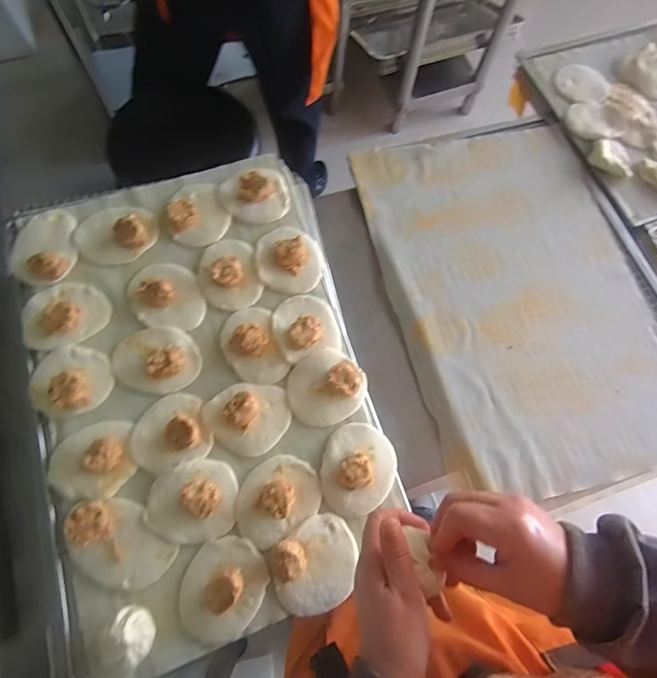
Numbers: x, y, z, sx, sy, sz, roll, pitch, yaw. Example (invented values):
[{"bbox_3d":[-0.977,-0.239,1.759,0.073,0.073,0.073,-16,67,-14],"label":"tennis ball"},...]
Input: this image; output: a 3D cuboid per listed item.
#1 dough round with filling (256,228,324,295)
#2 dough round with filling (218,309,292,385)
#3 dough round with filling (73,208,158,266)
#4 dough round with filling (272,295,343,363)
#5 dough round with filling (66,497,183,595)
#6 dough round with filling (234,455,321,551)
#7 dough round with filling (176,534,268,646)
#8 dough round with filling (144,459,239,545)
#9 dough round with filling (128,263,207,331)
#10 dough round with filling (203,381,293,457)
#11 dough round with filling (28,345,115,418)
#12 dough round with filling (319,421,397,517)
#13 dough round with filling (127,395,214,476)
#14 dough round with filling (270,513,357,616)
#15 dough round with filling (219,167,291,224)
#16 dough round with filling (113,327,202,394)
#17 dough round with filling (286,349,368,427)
[{"bbox_3d":[-0.055,-0.113,0.595,0.089,0.033,0.099,-4,73,-3],"label":"dough round with filling"},{"bbox_3d":[-0.098,0.008,0.547,0.071,0.028,0.105,-22,75,-8],"label":"dough round with filling"},{"bbox_3d":[-0.292,-0.149,0.586,0.108,0.028,0.090,-28,76,-13],"label":"dough round with filling"},{"bbox_3d":[-0.030,-0.022,0.557,0.081,0.033,0.085,1,71,-4],"label":"dough round with filling"},{"bbox_3d":[-0.236,0.227,0.470,0.082,0.035,0.112,-42,79,-16],"label":"dough round with filling"},{"bbox_3d":[-0.061,0.183,0.491,0.101,0.031,0.082,-35,77,-11],"label":"dough round with filling"},{"bbox_3d":[-0.117,0.272,0.459,0.088,0.042,0.104,24,71,4],"label":"dough round with filling"},{"bbox_3d":[-0.157,0.185,0.488,0.097,0.034,0.087,1,73,-1],"label":"dough round with filling"},{"bbox_3d":[-0.216,-0.056,0.567,0.084,0.028,0.102,-35,77,-11],"label":"dough round with filling"},{"bbox_3d":[-0.102,0.094,0.518,0.103,0.035,0.084,8,71,-1],"label":"dough round with filling"},{"bbox_3d":[-0.319,0.049,0.522,0.092,0.033,0.084,0,73,-2],"label":"dough round with filling"},{"bbox_3d":[0.037,0.153,0.505,0.087,0.034,0.104,12,73,2],"label":"dough round with filling"},{"bbox_3d":[-0.192,0.110,0.509,0.086,0.035,0.083,0,73,-2],"label":"dough round with filling"},{"bbox_3d":[-0.013,0.251,0.471,0.100,0.030,0.088,-34,77,-11],"label":"dough round with filling"},{"bbox_3d":[-0.106,-0.213,0.616,0.096,0.027,0.093,0,73,-2],"label":"dough round with filling"},{"bbox_3d":[-0.218,0.025,0.538,0.105,0.031,0.082,-6,73,-3],"label":"dough round with filling"},{"bbox_3d":[-0.002,0.058,0.535,0.097,0.033,0.088,-25,75,-9],"label":"dough round with filling"}]

